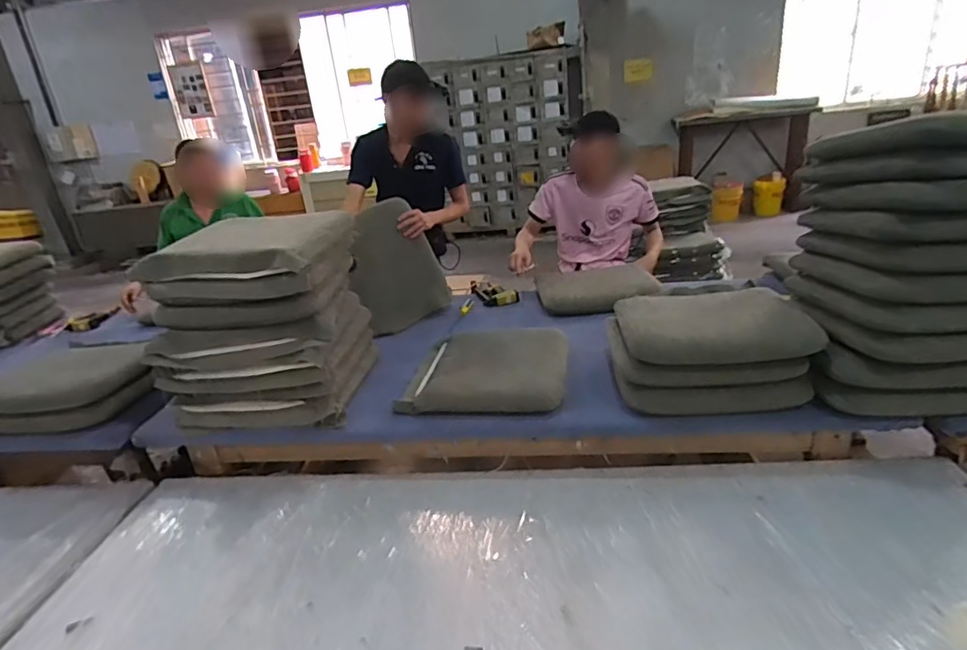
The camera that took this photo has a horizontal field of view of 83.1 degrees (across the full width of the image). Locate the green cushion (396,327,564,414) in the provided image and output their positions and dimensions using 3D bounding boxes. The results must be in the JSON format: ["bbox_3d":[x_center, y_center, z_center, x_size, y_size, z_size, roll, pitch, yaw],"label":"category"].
[{"bbox_3d":[0.014,0.114,1.647,0.469,0.078,0.433,-2,23,9],"label":"green cushion"}]

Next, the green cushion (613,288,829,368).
[{"bbox_3d":[0.591,-0.011,1.432,0.443,0.077,0.322,-3,23,7],"label":"green cushion"}]

